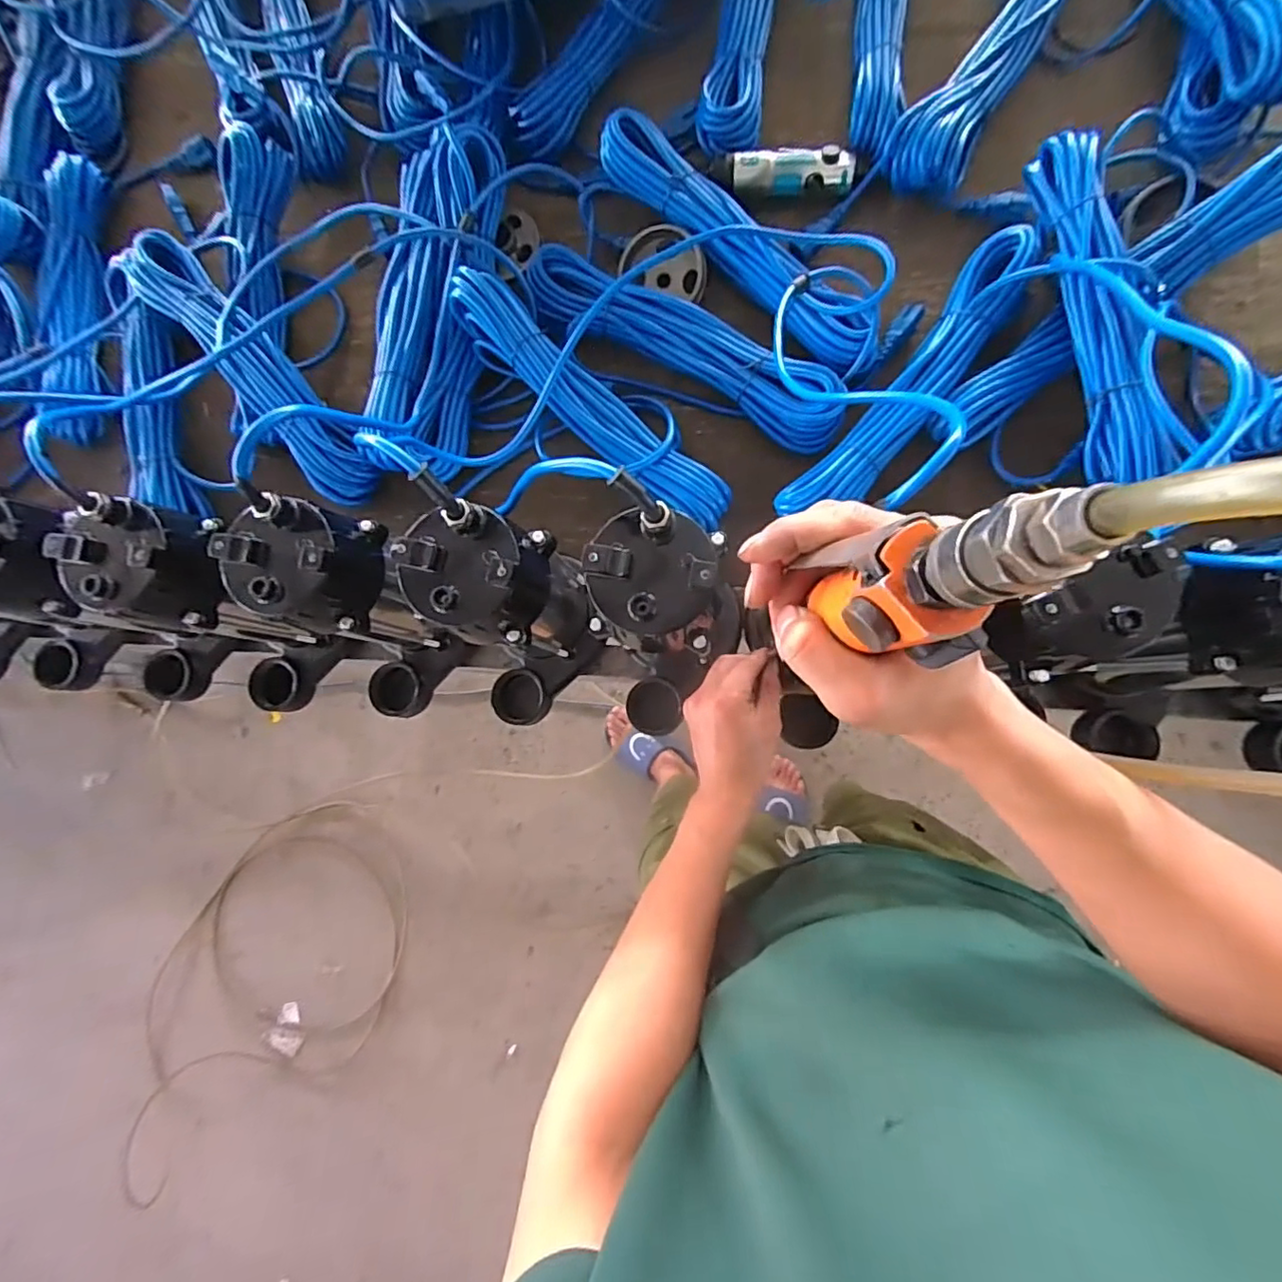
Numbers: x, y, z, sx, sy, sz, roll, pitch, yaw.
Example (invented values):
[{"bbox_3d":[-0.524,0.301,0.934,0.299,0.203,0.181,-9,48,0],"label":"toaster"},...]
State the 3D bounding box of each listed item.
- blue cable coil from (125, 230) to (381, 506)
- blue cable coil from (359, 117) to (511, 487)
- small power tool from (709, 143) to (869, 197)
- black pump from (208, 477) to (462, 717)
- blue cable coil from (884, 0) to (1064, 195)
[{"bbox_3d":[-0.414,-0.287,0.652,0.082,0.087,0.349,-42,81,1],"label":"blue cable coil"},{"bbox_3d":[-0.216,-0.345,0.613,0.122,0.058,0.353,5,84,8],"label":"blue cable coil"},{"bbox_3d":[0.152,-0.483,0.620,0.154,0.026,0.032,1,84,7],"label":"small power tool"},{"bbox_3d":[-0.240,-0.013,0.513,0.093,0.227,0.147,-2,84,7],"label":"black pump"},{"bbox_3d":[0.356,-0.596,0.599,0.084,0.047,0.341,30,88,9],"label":"blue cable coil"}]

